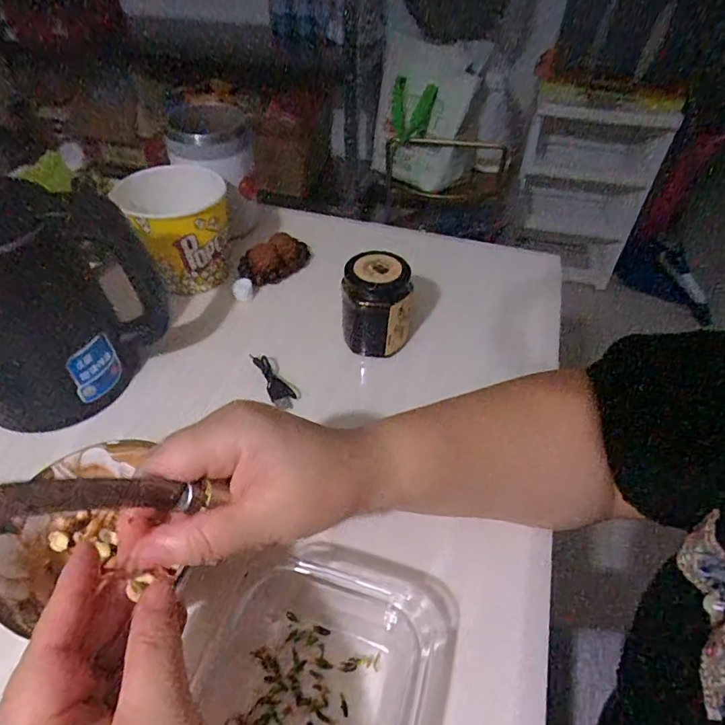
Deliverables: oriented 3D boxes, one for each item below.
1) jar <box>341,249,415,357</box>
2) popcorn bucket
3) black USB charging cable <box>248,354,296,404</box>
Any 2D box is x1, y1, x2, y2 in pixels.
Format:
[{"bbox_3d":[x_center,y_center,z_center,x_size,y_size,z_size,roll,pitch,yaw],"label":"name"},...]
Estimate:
[{"bbox_3d":[0.015,-0.052,0.481,0.063,0.096,0.056,4,48,2],"label":"jar"},{"bbox_3d":[-0.187,-0.144,0.533,0.096,0.099,0.092,-7,48,-8],"label":"popcorn bucket"},{"bbox_3d":[-0.083,0.013,0.462,0.018,0.015,0.059,-25,53,-22],"label":"black USB charging cable"}]

